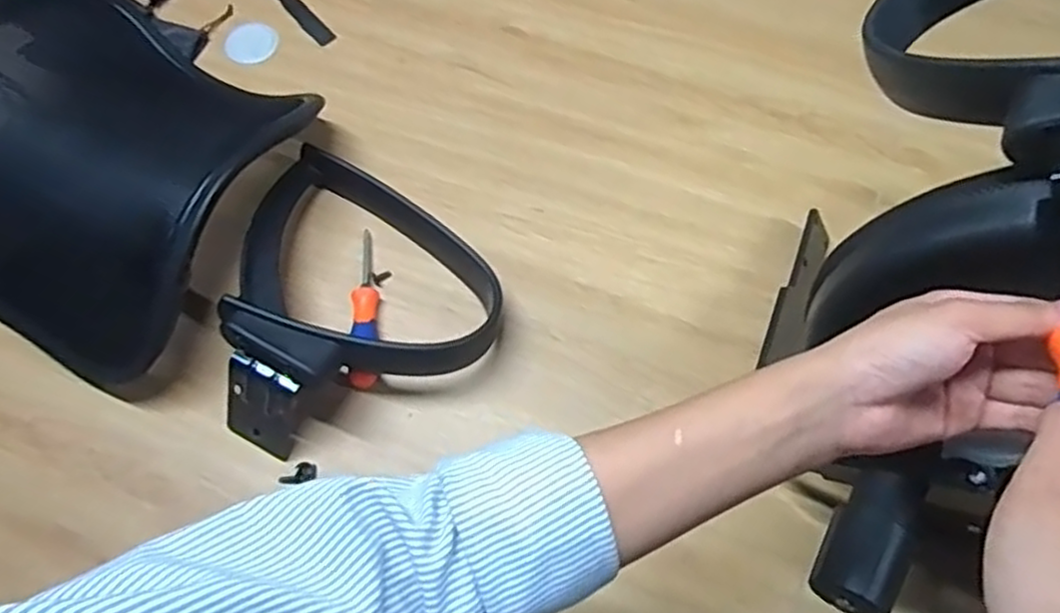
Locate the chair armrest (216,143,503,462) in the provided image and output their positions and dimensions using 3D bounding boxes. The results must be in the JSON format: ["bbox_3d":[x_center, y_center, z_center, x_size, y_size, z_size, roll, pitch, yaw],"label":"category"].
[{"bbox_3d":[-0.156,-0.025,0.727,0.257,0.119,0.324,3,67,1],"label":"chair armrest"}]

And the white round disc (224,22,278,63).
[{"bbox_3d":[-0.363,-0.343,0.929,0.065,0.008,0.067,0,67,0],"label":"white round disc"}]

